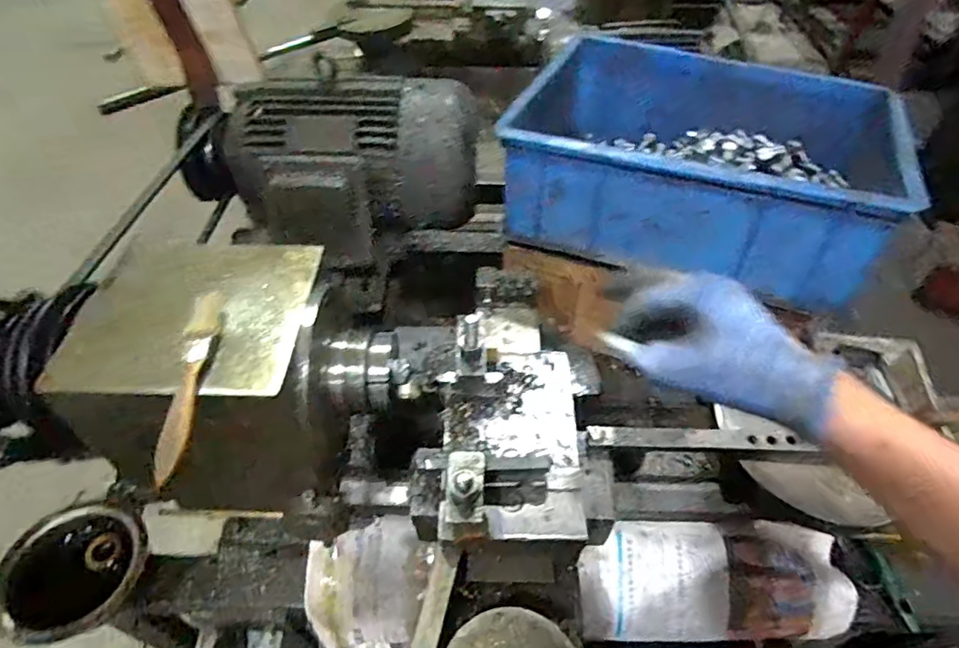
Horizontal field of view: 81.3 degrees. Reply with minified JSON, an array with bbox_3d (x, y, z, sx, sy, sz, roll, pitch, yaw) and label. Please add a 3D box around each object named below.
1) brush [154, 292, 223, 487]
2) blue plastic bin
[{"bbox_3d":[-0.200,0.034,0.387,0.021,0.014,0.159,-6,49,-5],"label":"brush"},{"bbox_3d":[0.250,-0.206,0.669,0.410,0.135,0.299,18,51,16],"label":"blue plastic bin"}]

